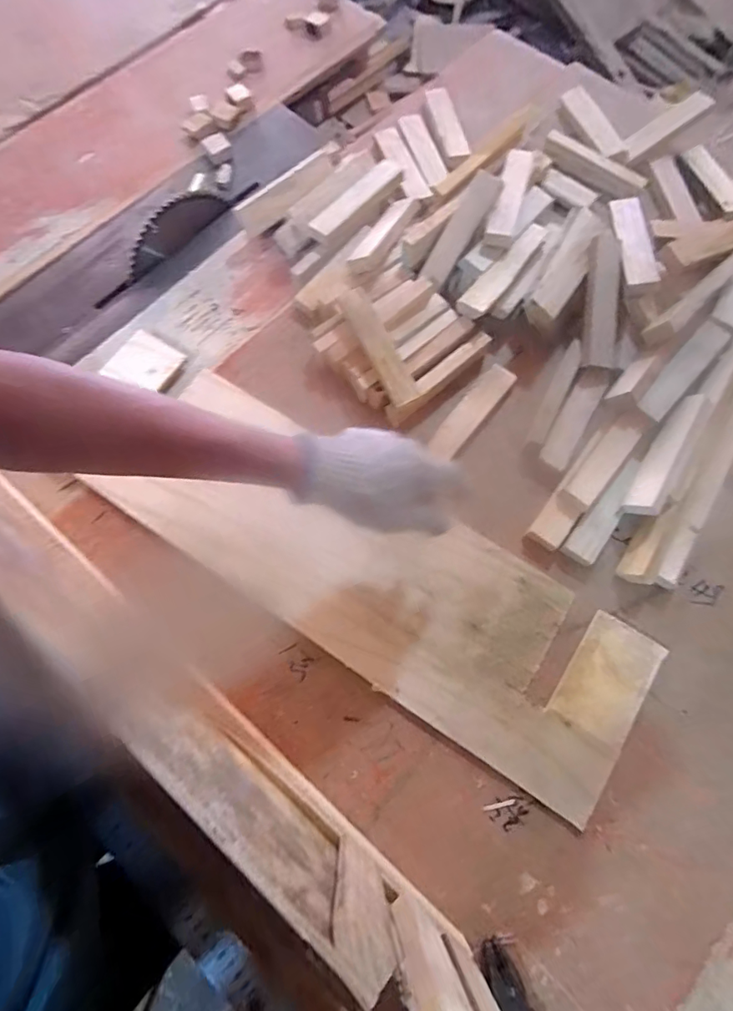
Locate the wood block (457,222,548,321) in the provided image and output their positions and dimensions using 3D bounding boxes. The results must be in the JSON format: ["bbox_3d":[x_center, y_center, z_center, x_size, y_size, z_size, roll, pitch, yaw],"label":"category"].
[{"bbox_3d":[0.177,-0.301,0.594,0.036,0.023,0.166,38,77,12],"label":"wood block"}]

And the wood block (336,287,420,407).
[{"bbox_3d":[0.011,-0.193,0.561,0.040,0.025,0.166,-27,74,-7],"label":"wood block"}]

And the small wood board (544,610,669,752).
[{"bbox_3d":[0.254,0.182,0.494,0.080,0.011,0.121,35,77,11],"label":"small wood board"}]

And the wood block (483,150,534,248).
[{"bbox_3d":[0.184,-0.398,0.604,0.035,0.020,0.153,16,74,6],"label":"wood block"}]

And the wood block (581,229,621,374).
[{"bbox_3d":[0.288,-0.249,0.576,0.035,0.013,0.164,3,91,0],"label":"wood block"}]

